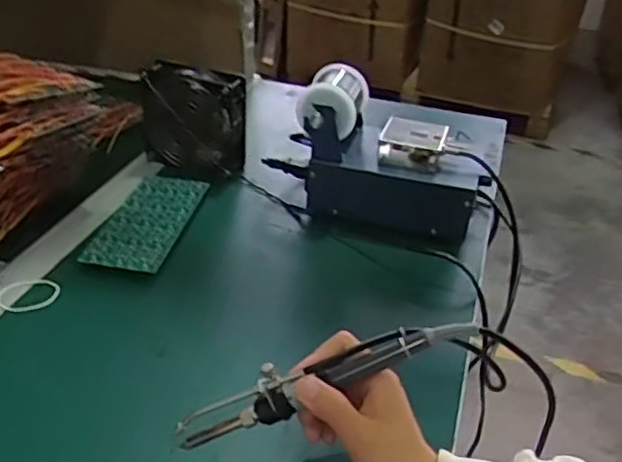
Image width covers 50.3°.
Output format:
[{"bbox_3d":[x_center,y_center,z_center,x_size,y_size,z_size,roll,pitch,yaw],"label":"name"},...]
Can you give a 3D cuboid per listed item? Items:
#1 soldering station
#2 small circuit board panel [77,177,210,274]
[{"bbox_3d":[0.082,-0.078,0.710,0.198,0.142,0.119,11,34,13],"label":"soldering station"},{"bbox_3d":[-0.168,-0.011,0.682,0.078,0.006,0.163,9,36,6],"label":"small circuit board panel"}]

